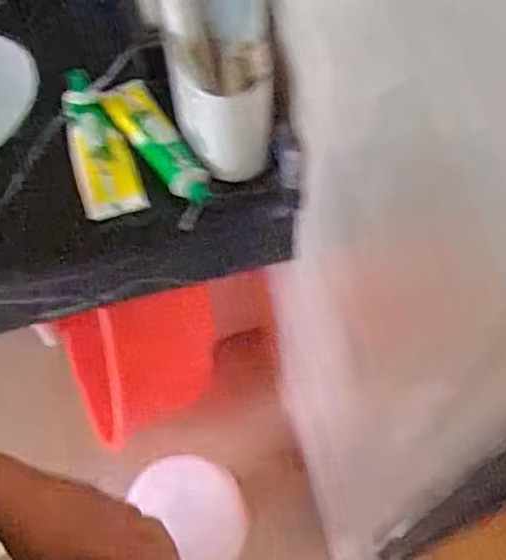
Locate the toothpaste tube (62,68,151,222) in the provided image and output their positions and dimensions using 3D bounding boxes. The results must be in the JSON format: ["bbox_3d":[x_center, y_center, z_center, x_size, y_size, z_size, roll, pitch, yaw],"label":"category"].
[{"bbox_3d":[-0.176,-0.157,0.681,0.065,0.029,0.200,-19,61,-9],"label":"toothpaste tube"}]

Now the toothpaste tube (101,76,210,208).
[{"bbox_3d":[-0.112,-0.158,0.671,0.055,0.030,0.191,-26,63,-13],"label":"toothpaste tube"}]

